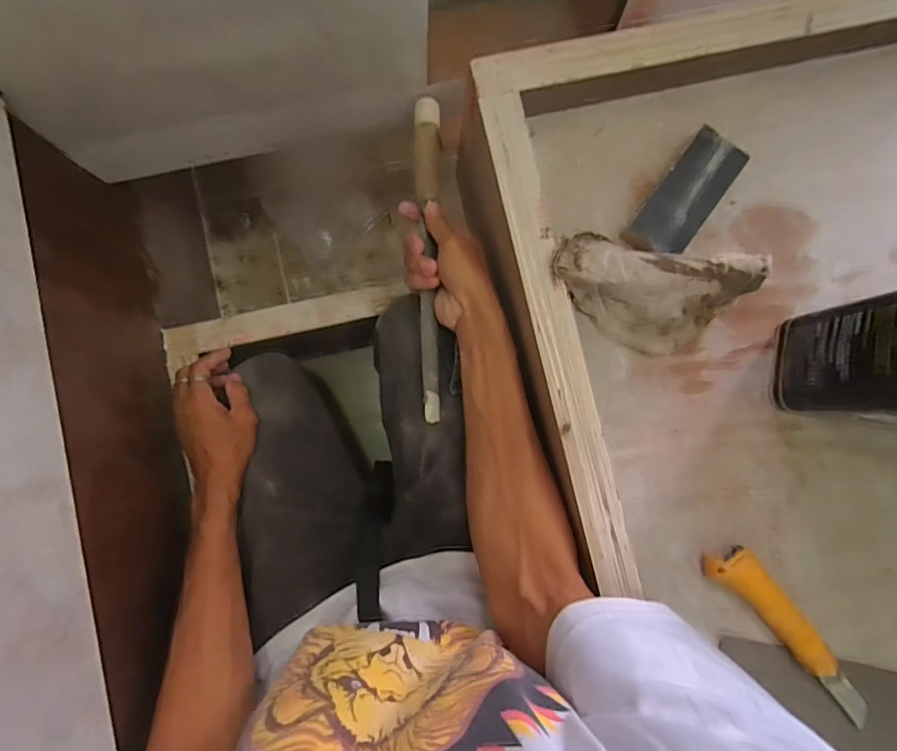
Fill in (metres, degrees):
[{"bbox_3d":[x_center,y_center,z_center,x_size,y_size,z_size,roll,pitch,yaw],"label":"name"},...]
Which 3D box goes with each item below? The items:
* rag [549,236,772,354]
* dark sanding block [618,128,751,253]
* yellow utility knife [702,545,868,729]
[{"bbox_3d":[0.168,-0.072,0.417,0.162,0.059,0.085,17,85,-1],"label":"rag"},{"bbox_3d":[0.212,-0.161,0.441,0.051,0.021,0.126,37,85,1],"label":"dark sanding block"},{"bbox_3d":[0.294,0.218,0.414,0.036,0.021,0.184,-44,88,-5],"label":"yellow utility knife"}]

